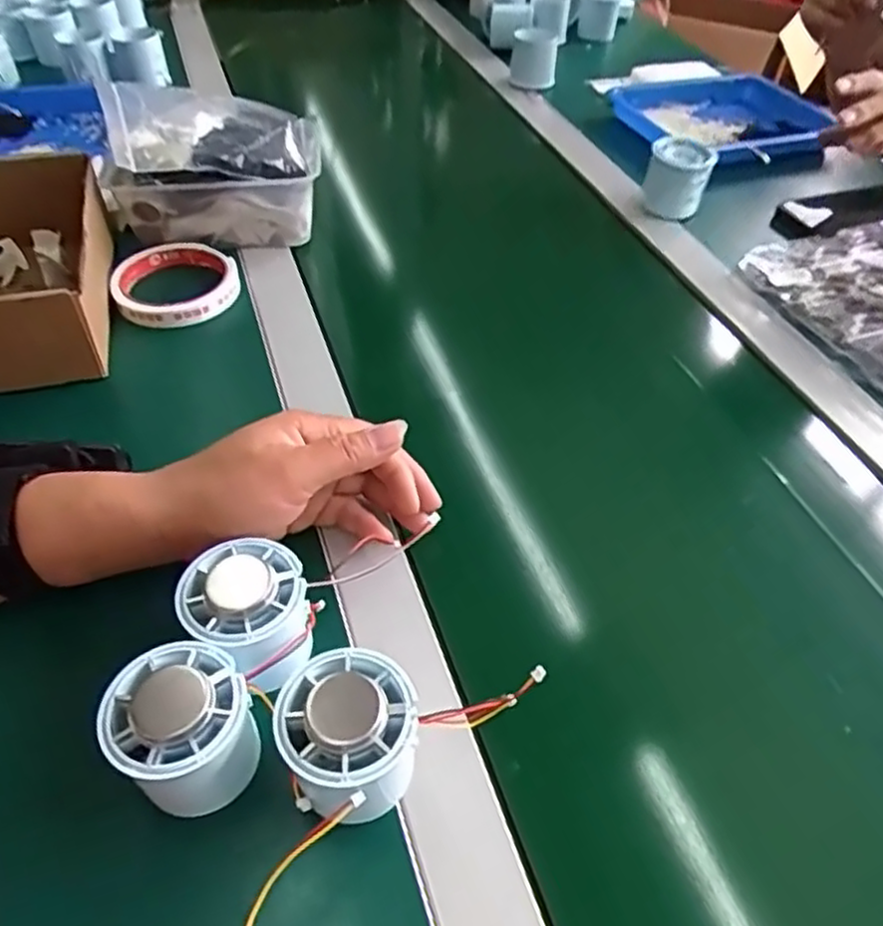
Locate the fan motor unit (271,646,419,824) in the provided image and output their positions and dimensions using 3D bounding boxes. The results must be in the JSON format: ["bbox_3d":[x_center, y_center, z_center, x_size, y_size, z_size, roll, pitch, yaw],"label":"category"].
[{"bbox_3d":[-0.038,0.112,0.299,0.052,0.057,0.052,1,47,-1],"label":"fan motor unit"}]

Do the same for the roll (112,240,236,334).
[{"bbox_3d":[-0.205,-0.140,0.564,0.090,0.026,0.088,1,47,-1],"label":"roll"}]

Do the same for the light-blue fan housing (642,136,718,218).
[{"bbox_3d":[0.216,-0.259,0.661,0.047,0.052,0.043,-16,50,-17],"label":"light-blue fan housing"}]

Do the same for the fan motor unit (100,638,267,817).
[{"bbox_3d":[-0.104,0.111,0.297,0.053,0.057,0.055,1,47,-1],"label":"fan motor unit"}]

